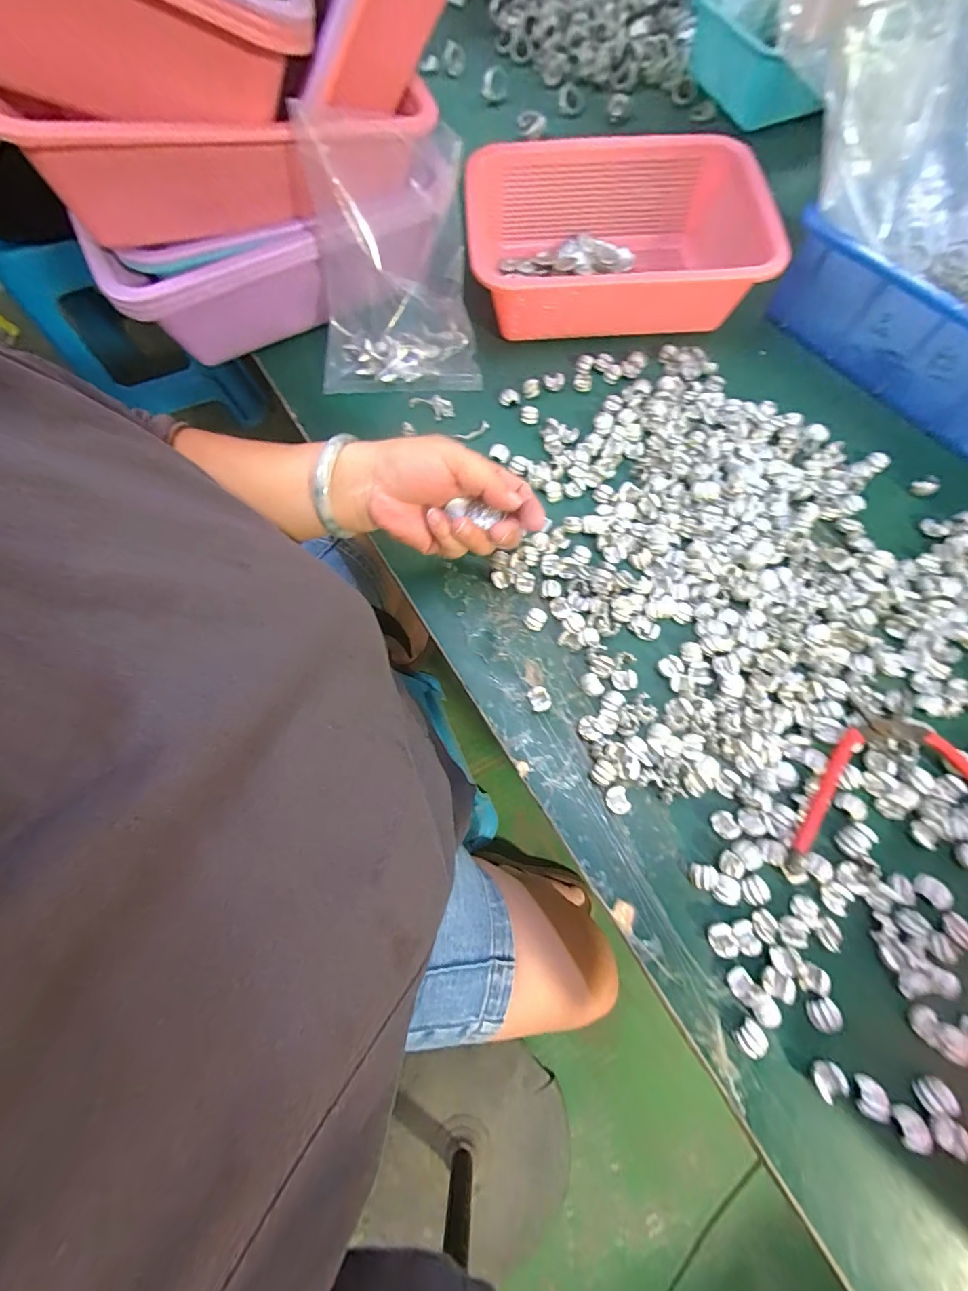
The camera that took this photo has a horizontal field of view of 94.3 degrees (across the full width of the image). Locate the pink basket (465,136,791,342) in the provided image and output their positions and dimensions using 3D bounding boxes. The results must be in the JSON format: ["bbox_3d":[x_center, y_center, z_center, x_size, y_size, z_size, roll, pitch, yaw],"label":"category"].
[{"bbox_3d":[0.121,-0.379,0.427,0.266,0.068,0.185,-2,73,2],"label":"pink basket"}]

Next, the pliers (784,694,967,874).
[{"bbox_3d":[0.287,0.124,0.288,0.142,0.012,0.131,33,77,11],"label":"pliers"}]

